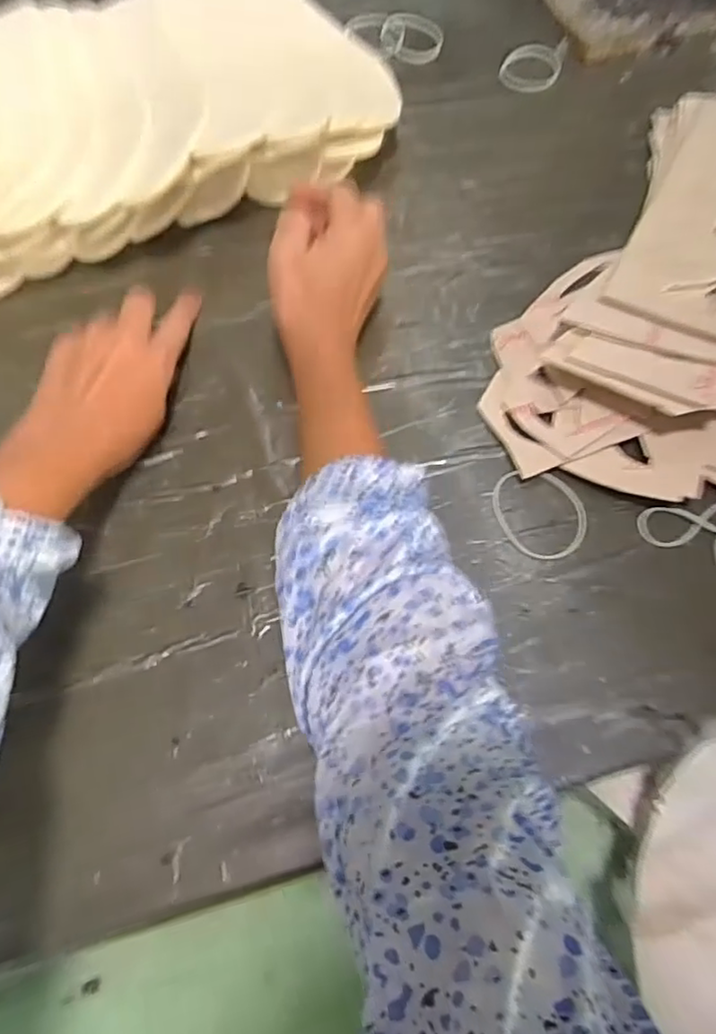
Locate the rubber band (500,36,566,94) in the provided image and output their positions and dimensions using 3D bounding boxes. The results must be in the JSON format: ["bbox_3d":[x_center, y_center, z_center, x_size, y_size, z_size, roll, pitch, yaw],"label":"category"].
[{"bbox_3d":[0.147,-0.382,0.546,0.050,0.008,0.064,13,69,8],"label":"rubber band"}]

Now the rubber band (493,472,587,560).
[{"bbox_3d":[0.106,-0.001,0.375,0.052,0.007,0.050,-1,74,4],"label":"rubber band"}]

